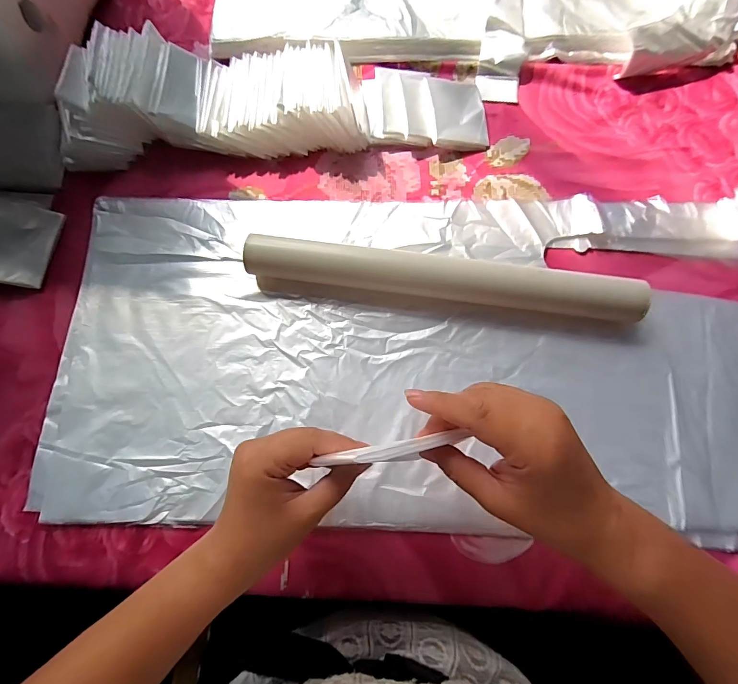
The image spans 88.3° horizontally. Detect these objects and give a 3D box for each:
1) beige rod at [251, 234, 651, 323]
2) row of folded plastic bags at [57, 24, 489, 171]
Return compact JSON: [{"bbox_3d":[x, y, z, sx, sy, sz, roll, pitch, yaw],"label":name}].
[{"bbox_3d":[0.064,-0.060,0.353,0.351,0.040,0.037,8,75,3],"label":"beige rod"},{"bbox_3d":[-0.098,-0.258,0.399,0.459,0.049,0.120,0,75,1],"label":"row of folded plastic bags"}]

